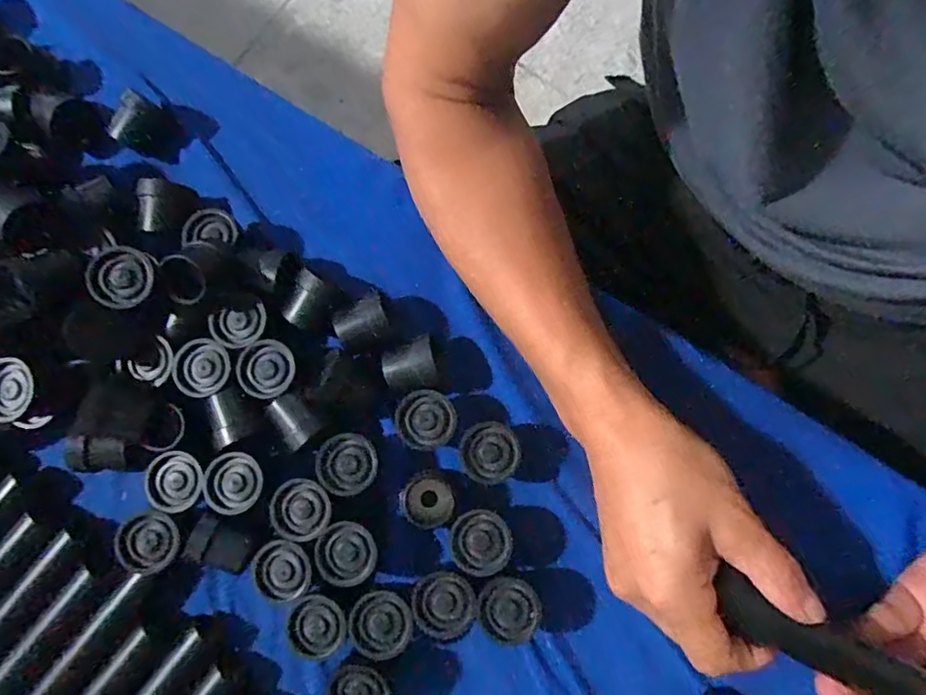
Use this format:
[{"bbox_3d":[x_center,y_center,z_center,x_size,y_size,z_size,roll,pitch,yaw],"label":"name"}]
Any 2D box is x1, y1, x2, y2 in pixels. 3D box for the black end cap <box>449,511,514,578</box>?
[{"bbox_3d":[0.010,0.113,0.329,0.035,0.030,0.034,0,81,3],"label":"black end cap"}]

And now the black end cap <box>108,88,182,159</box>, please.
[{"bbox_3d":[-0.213,-0.148,0.373,0.029,0.031,0.034,25,83,7],"label":"black end cap"}]

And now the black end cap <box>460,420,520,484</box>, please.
[{"bbox_3d":[0.016,0.063,0.336,0.033,0.030,0.034,-3,81,3],"label":"black end cap"}]

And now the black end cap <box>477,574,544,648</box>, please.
[{"bbox_3d":[0.026,0.149,0.322,0.034,0.031,0.036,0,81,3],"label":"black end cap"}]

